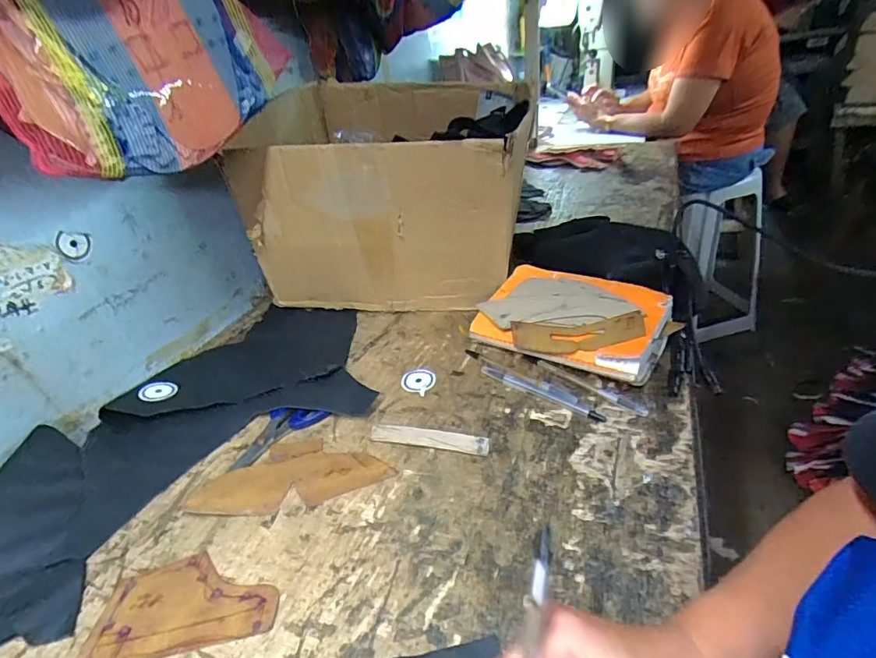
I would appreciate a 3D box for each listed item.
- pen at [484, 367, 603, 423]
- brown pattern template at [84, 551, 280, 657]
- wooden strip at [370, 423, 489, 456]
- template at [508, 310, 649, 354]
[{"bbox_3d":[0.108,0.067,0.510,0.143,0.006,0.014,20,41,35],"label":"pen"},{"bbox_3d":[-0.189,0.207,0.367,0.132,0.004,0.074,-11,33,-4],"label":"brown pattern template"},{"bbox_3d":[-0.010,0.109,0.478,0.122,0.004,0.023,4,34,17],"label":"wooden strip"},{"bbox_3d":[0.153,0.005,0.525,0.139,0.009,0.046,-6,51,13],"label":"template"}]

